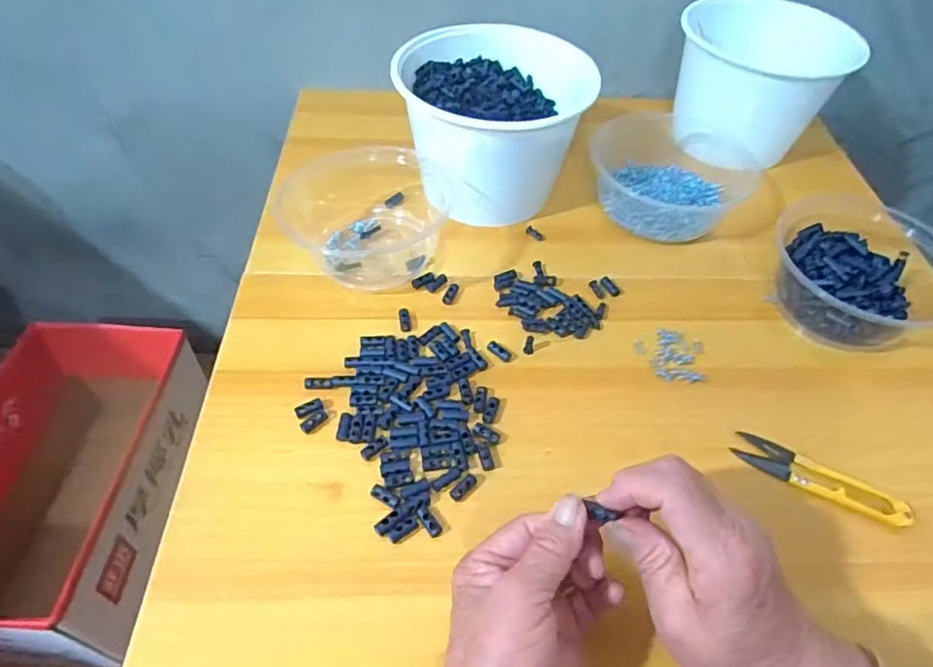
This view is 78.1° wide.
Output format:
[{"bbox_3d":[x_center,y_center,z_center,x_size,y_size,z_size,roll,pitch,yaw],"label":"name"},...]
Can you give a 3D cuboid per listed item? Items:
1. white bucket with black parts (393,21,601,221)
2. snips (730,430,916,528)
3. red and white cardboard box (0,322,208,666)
[{"bbox_3d":[0.021,-0.185,0.510,0.154,0.117,0.154,2,50,-3],"label":"white bucket with black parts"},{"bbox_3d":[0.223,0.091,0.364,0.102,0.009,0.026,27,53,17],"label":"snips"},{"bbox_3d":[-0.500,0.201,0.758,0.213,0.216,0.388,3,50,-2],"label":"red and white cardboard box"}]

